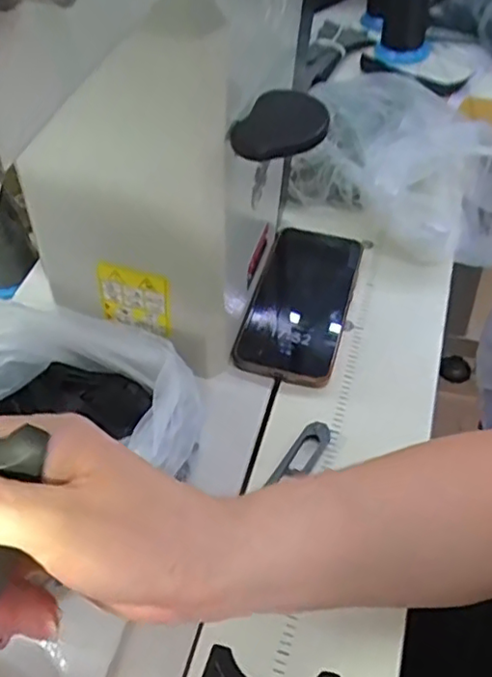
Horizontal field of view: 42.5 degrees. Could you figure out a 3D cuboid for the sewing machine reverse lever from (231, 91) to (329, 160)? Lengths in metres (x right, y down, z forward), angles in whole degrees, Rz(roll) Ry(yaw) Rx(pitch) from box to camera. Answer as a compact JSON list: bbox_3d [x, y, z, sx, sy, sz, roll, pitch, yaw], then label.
[{"bbox_3d":[0.019,-0.114,0.334,0.047,0.006,0.059,4,50,9],"label":"sewing machine reverse lever"}]

